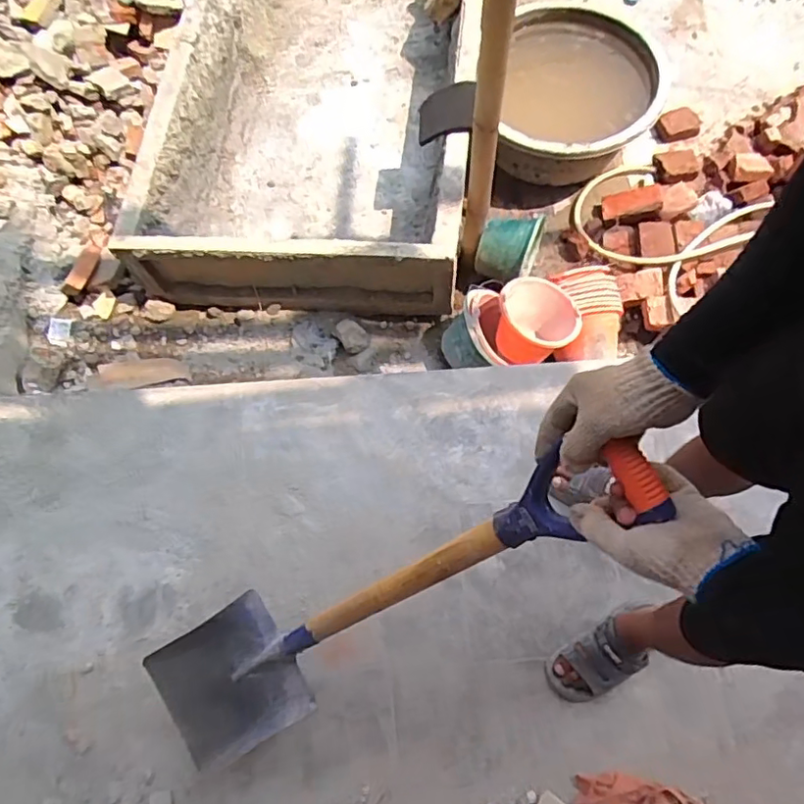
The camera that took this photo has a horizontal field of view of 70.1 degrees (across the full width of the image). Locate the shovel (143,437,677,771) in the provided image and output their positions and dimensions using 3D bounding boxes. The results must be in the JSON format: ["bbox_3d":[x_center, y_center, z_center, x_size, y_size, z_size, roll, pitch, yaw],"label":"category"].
[{"bbox_3d":[-0.087,0.324,0.790,0.140,0.983,0.225,-2,62,-45],"label":"shovel"}]

